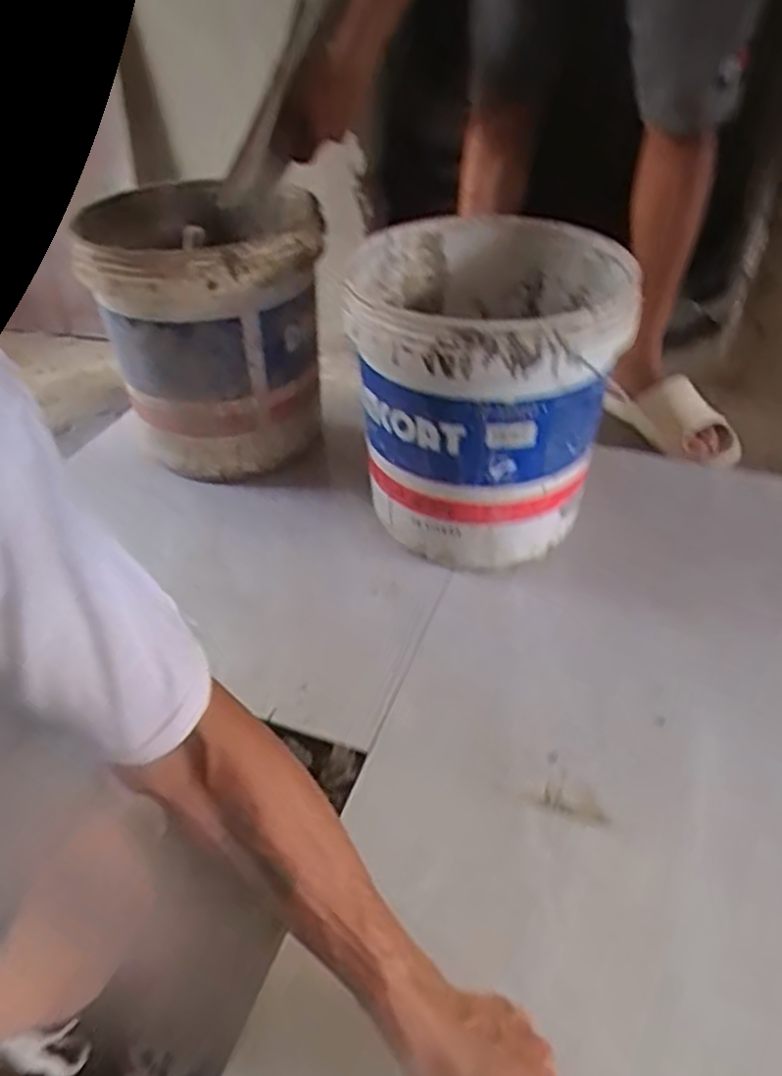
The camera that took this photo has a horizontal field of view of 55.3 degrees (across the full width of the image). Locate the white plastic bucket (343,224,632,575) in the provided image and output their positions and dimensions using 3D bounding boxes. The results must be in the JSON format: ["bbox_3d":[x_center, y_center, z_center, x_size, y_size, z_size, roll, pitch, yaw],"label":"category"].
[{"bbox_3d":[0.104,-0.158,0.886,0.288,0.327,0.318,6,41,9],"label":"white plastic bucket"}]

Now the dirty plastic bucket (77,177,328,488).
[{"bbox_3d":[-0.239,-0.269,1.039,0.291,0.336,0.311,-1,40,1],"label":"dirty plastic bucket"}]

